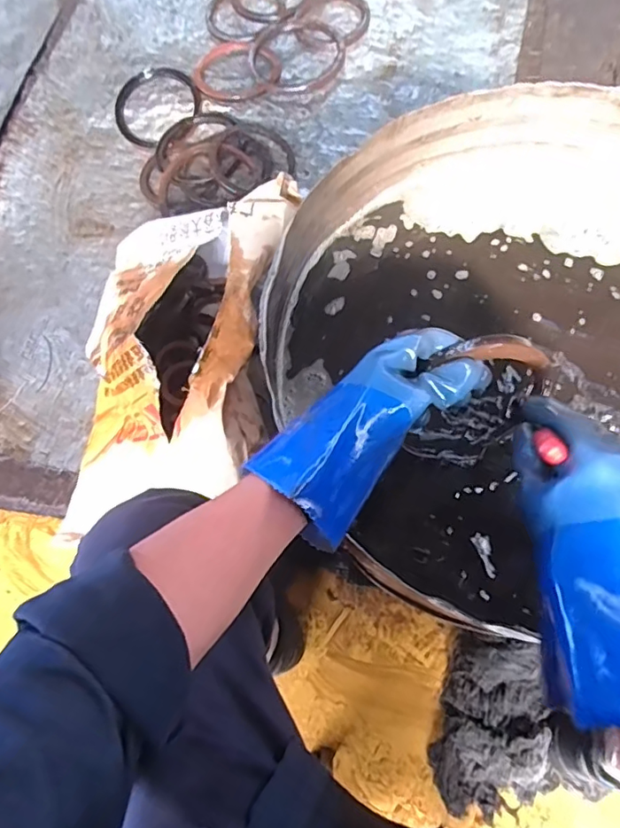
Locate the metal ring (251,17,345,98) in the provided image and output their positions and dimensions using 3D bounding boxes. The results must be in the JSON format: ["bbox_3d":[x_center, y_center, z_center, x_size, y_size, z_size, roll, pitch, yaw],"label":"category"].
[{"bbox_3d":[-0.026,-0.705,1.055,0.184,0.028,0.185,-2,72,5],"label":"metal ring"}]

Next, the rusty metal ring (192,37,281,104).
[{"bbox_3d":[-0.143,-0.677,1.054,0.156,0.028,0.167,-2,72,5],"label":"rusty metal ring"}]

